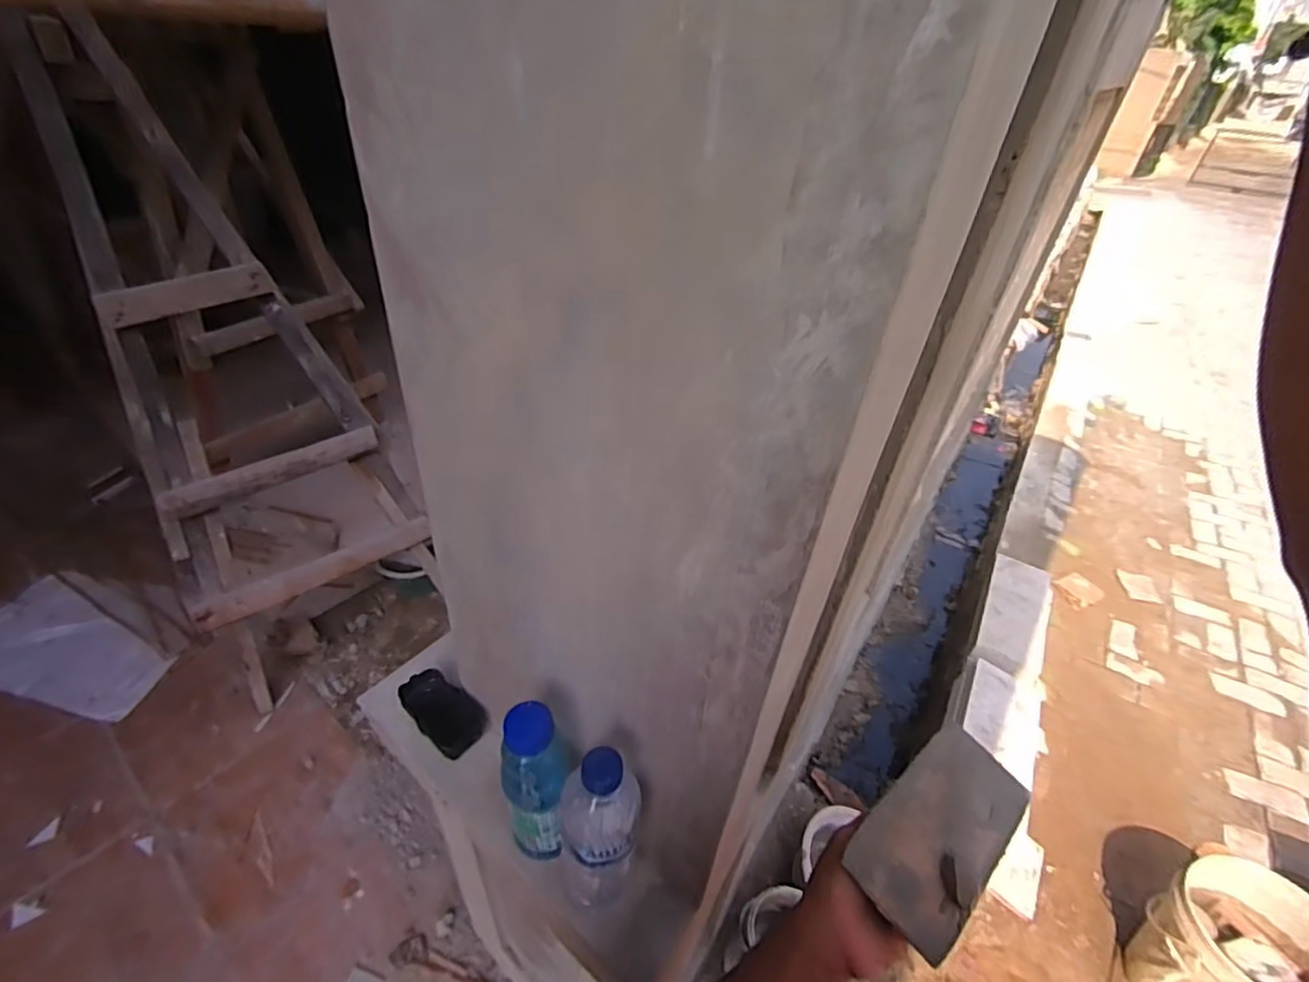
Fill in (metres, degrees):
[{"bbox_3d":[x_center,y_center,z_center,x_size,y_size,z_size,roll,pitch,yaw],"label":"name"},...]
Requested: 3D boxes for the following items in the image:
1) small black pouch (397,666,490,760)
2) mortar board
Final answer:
[{"bbox_3d":[-0.247,0.255,0.687,0.106,0.035,0.060,31,44,30],"label":"small black pouch"},{"bbox_3d":[0.218,0.251,0.441,0.156,0.010,0.084,-32,66,-30],"label":"mortar board"}]

